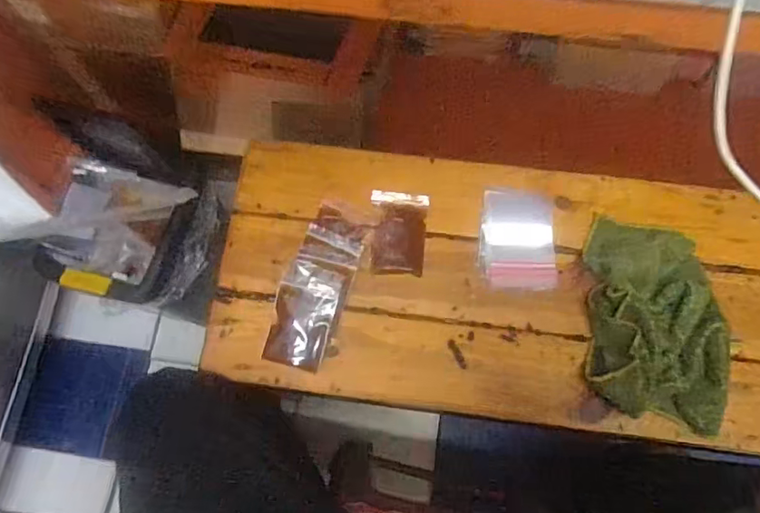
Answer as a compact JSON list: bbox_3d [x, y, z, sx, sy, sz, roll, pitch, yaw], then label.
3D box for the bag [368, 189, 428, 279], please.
[{"bbox_3d":[0.022,-0.027,0.621,0.062,0.016,0.093,1,71,3],"label":"bag"}]

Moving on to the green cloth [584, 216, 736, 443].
[{"bbox_3d":[0.283,0.062,0.561,0.120,0.045,0.206,5,71,4],"label":"green cloth"}]

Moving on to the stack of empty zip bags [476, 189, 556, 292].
[{"bbox_3d":[0.154,-0.020,0.615,0.081,0.005,0.114,0,71,2],"label":"stack of empty zip bags"}]

